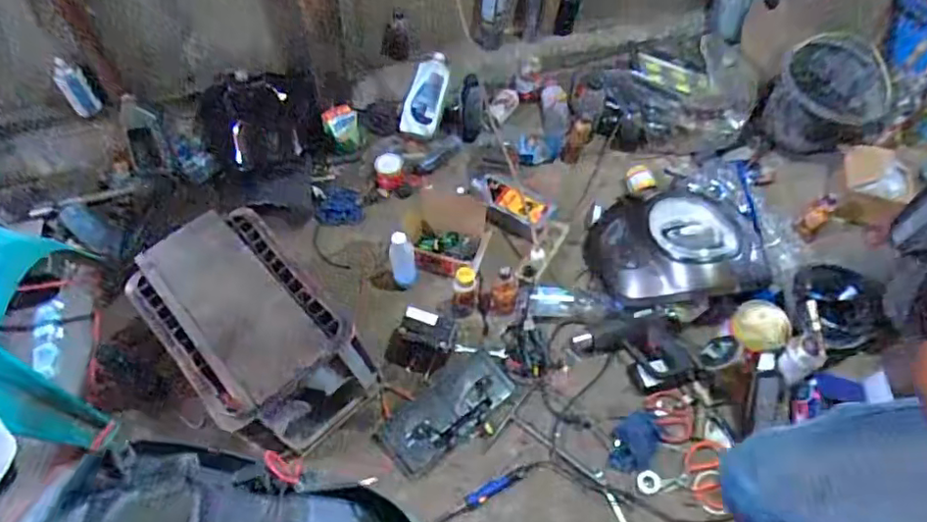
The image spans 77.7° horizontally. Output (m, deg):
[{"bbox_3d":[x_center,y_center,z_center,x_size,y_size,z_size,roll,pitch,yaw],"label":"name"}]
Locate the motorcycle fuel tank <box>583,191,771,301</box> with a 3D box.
[{"bbox_3d":[0.507,-0.049,1.369,0.387,0.137,0.324,0,55,-1],"label":"motorcycle fuel tank"}]

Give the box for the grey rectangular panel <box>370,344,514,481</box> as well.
[{"bbox_3d":[-0.036,0.321,1.232,0.298,0.020,0.138,-35,64,-17],"label":"grey rectangular panel"}]

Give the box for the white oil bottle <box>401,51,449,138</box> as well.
[{"bbox_3d":[-0.116,-0.483,1.648,0.113,0.072,0.241,18,93,12],"label":"white oil bottle"}]

